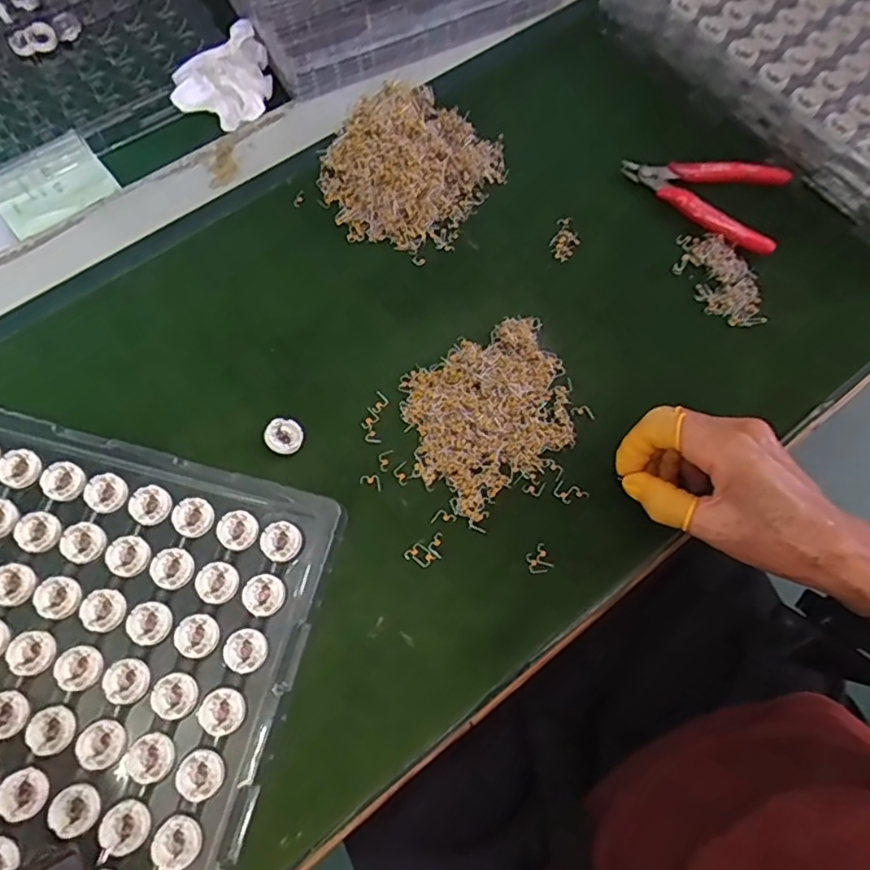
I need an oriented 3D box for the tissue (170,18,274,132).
[{"bbox_3d":[-0.166,-0.275,0.473,0.079,0.037,0.066,-21,71,-9],"label":"tissue"}]

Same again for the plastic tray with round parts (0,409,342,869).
[{"bbox_3d":[-0.218,0.165,0.315,0.249,0.017,0.337,13,69,4],"label":"plastic tray with round parts"}]

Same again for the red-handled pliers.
[{"bbox_3d":[0.199,-0.183,0.455,0.118,0.023,0.074,21,70,7],"label":"red-handled pliers"}]

